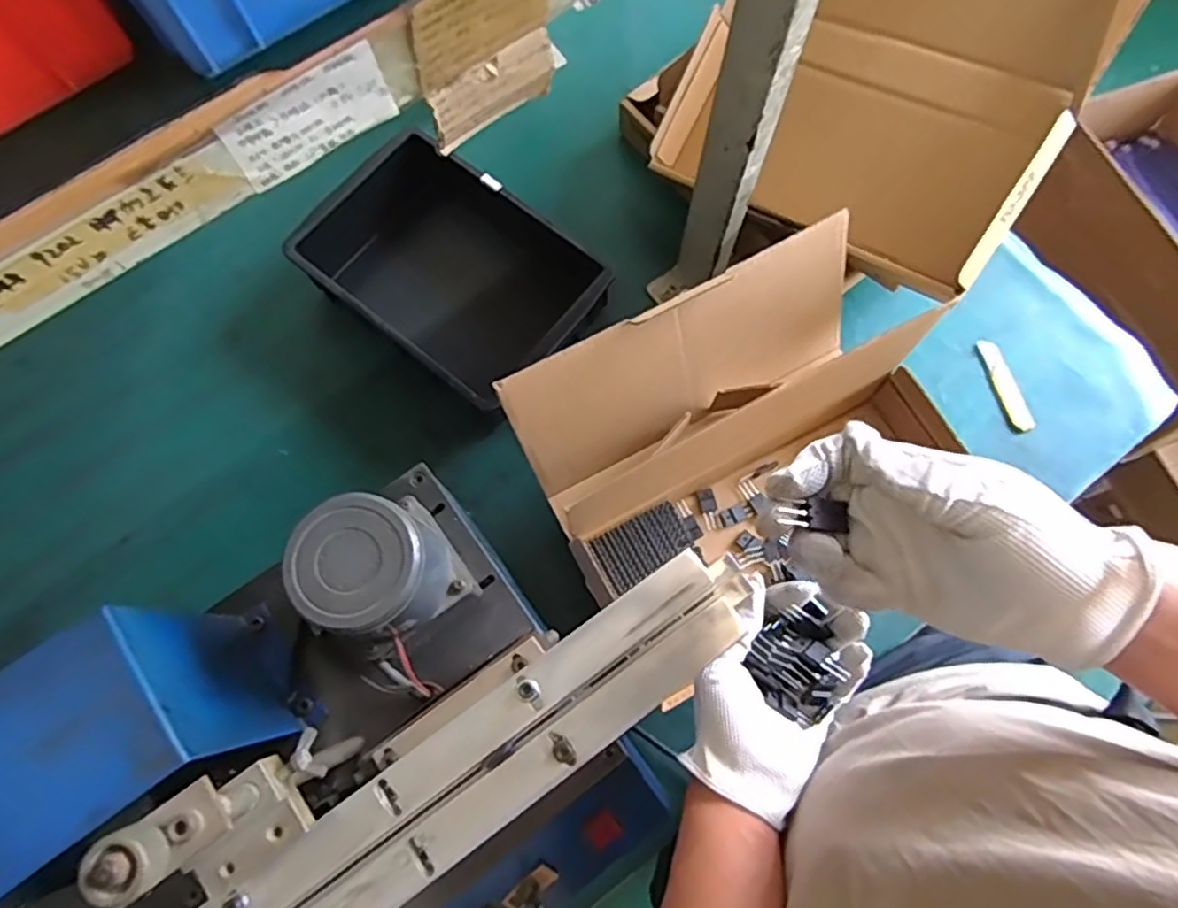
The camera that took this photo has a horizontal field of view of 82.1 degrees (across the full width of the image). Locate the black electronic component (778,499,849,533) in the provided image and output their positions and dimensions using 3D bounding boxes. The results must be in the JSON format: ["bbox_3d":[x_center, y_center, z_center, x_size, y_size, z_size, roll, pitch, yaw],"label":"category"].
[{"bbox_3d":[0.108,0.030,0.326,0.037,0.005,0.015,1,73,-21],"label":"black electronic component"}]

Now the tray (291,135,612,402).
[{"bbox_3d":[-0.148,-0.194,0.710,0.293,0.092,0.191,36,78,10],"label":"tray"}]

